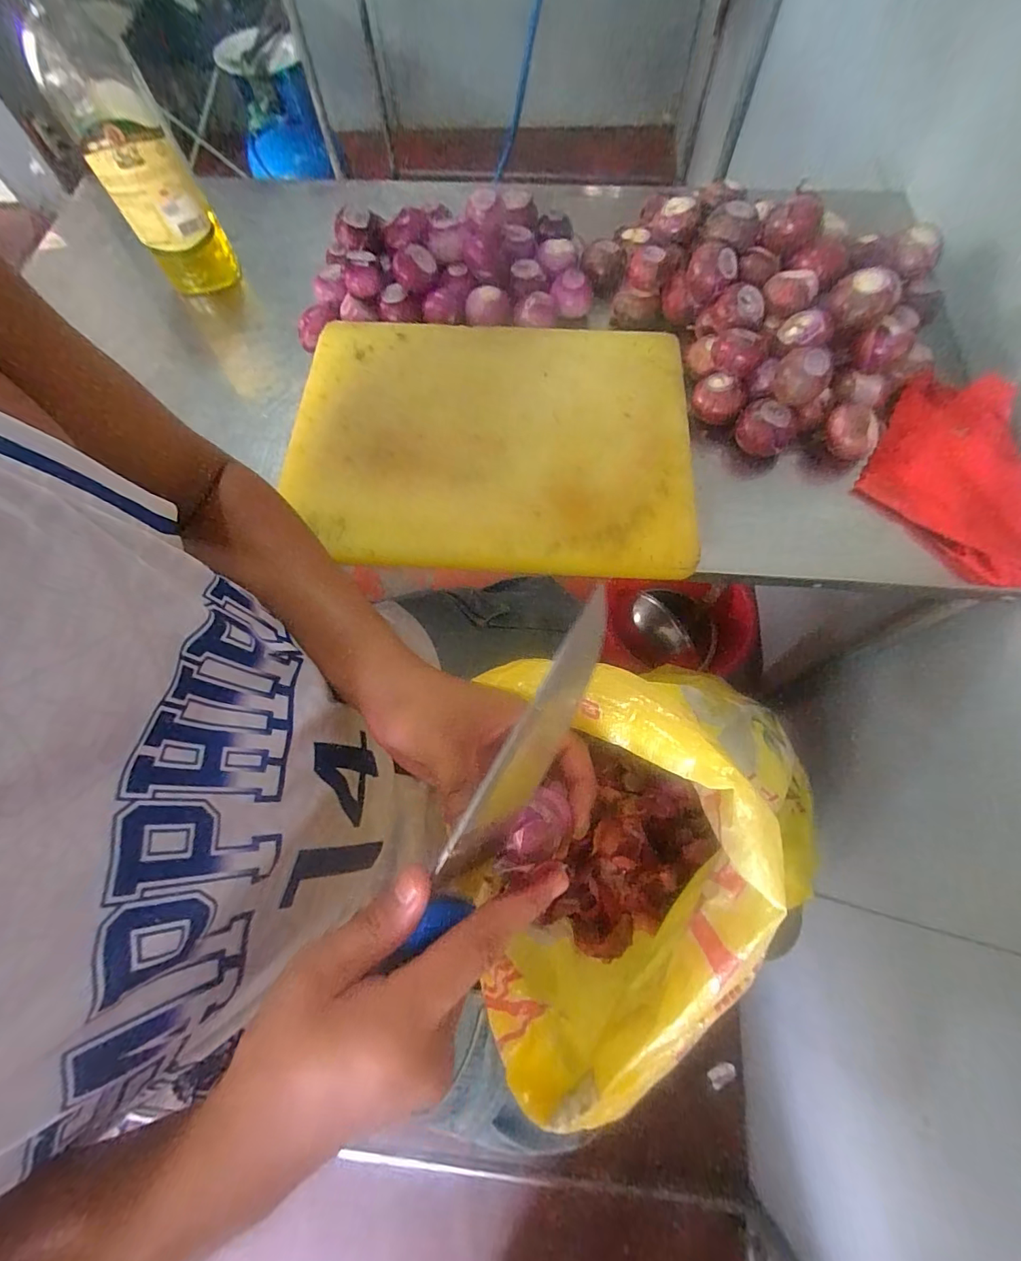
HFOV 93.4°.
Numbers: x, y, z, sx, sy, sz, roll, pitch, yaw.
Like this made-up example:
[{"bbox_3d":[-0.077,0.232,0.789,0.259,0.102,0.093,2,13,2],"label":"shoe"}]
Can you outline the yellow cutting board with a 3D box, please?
[{"bbox_3d":[-0.023,-0.199,0.491,0.396,0.036,0.296,2,66,3],"label":"yellow cutting board"}]

